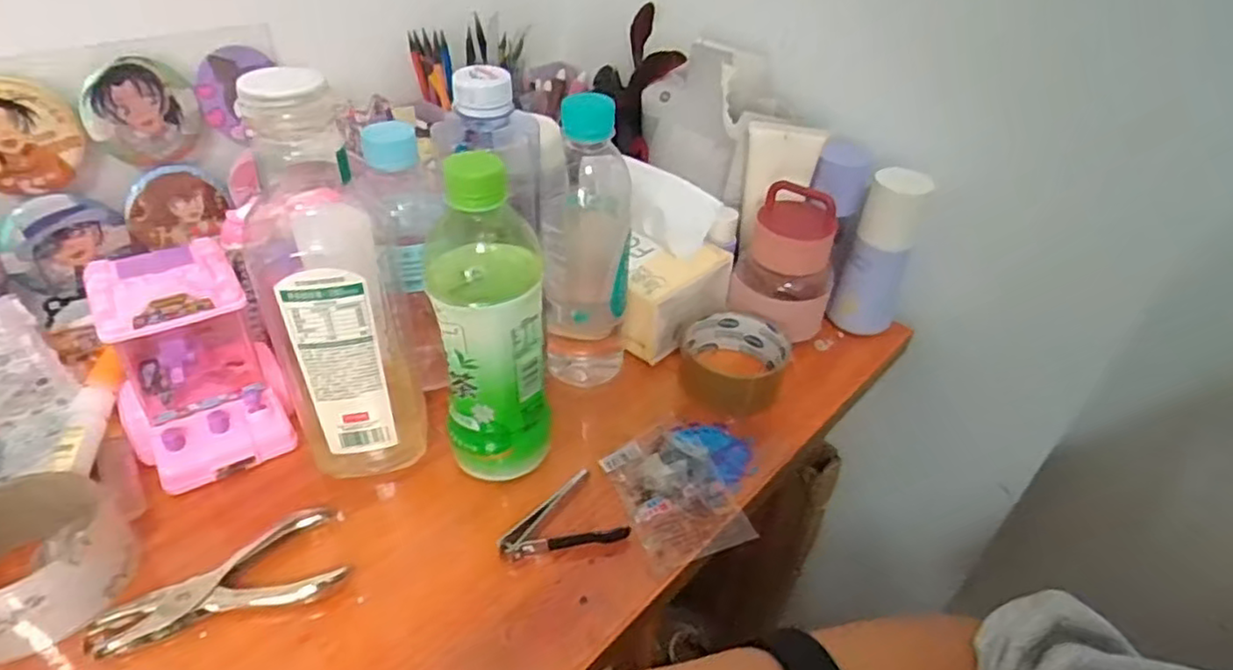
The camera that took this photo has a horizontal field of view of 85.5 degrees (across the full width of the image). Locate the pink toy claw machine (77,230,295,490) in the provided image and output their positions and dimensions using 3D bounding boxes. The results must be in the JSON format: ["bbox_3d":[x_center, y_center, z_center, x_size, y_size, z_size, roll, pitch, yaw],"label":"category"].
[{"bbox_3d":[-0.273,0.015,0.426,0.093,0.126,0.099,-25,47,-32],"label":"pink toy claw machine"}]

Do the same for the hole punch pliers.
[{"bbox_3d":[-0.216,0.139,0.369,0.122,0.019,0.051,-22,45,-29],"label":"hole punch pliers"}]

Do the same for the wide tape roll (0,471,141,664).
[{"bbox_3d":[-0.315,0.123,0.352,0.088,0.049,0.094,3,38,-2],"label":"wide tape roll"}]

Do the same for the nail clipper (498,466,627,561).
[{"bbox_3d":[-0.036,0.118,0.410,0.073,0.011,0.054,-21,44,-28],"label":"nail clipper"}]

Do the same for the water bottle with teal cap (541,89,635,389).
[{"bbox_3d":[-0.018,-0.056,0.480,0.061,0.222,0.068,4,38,0],"label":"water bottle with teal cap"}]

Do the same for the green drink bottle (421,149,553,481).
[{"bbox_3d":[-0.076,-0.002,0.404,0.067,0.217,0.058,-4,39,-10],"label":"green drink bottle"}]

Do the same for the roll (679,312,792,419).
[{"bbox_3d":[0.092,0.021,0.525,0.083,0.043,0.074,12,39,10],"label":"roll"}]

